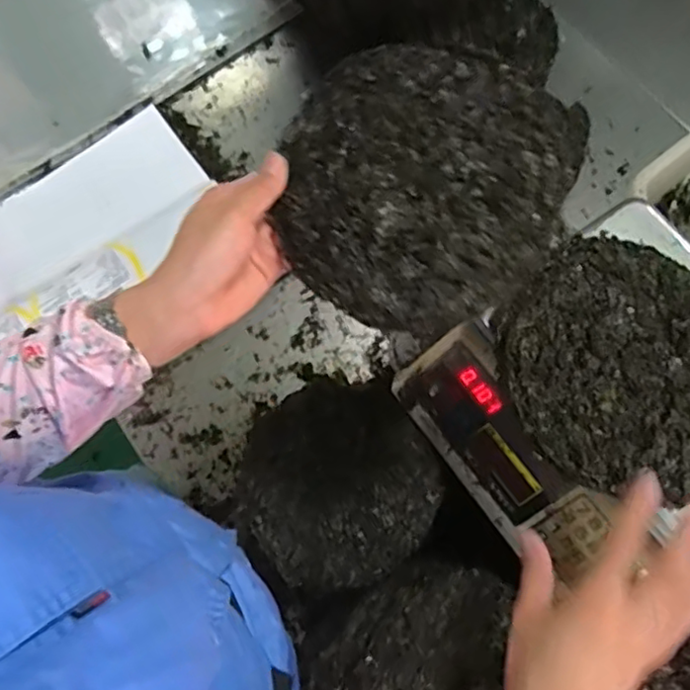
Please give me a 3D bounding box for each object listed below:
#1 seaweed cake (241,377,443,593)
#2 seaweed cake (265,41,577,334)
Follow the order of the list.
[{"bbox_3d":[-0.005,0.138,0.630,0.193,0.032,0.197,-30,73,-10],"label":"seaweed cake"},{"bbox_3d":[0.046,-0.108,0.412,0.186,0.010,0.185,-1,81,8],"label":"seaweed cake"}]

